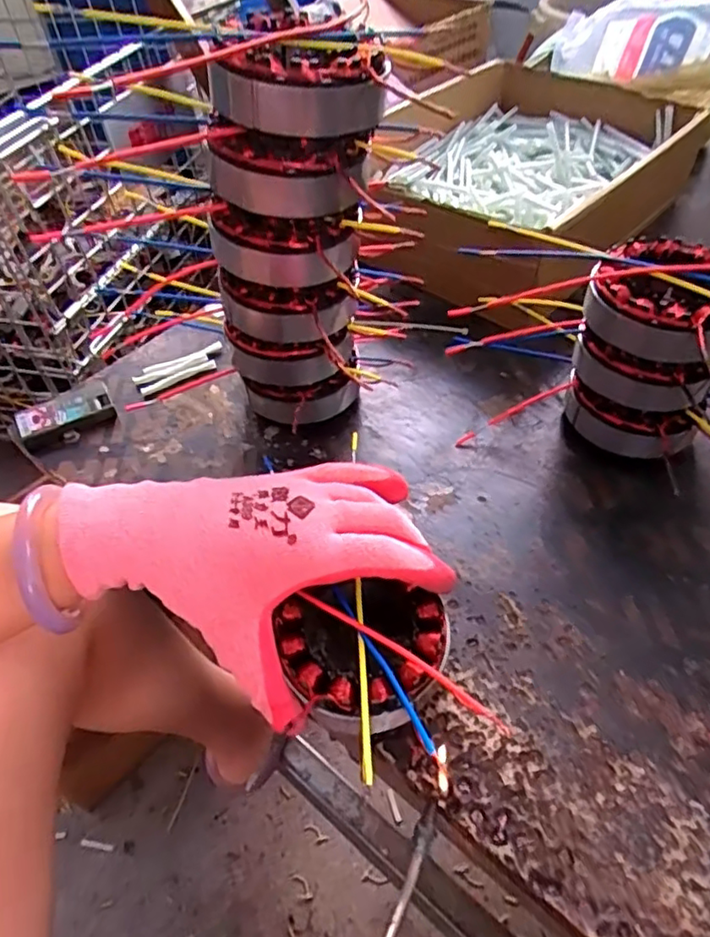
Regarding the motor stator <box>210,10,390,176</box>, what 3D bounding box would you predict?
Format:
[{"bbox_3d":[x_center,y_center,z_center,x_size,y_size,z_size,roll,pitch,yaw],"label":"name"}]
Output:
[{"bbox_3d":[-0.029,-0.188,0.307,0.086,0.053,0.078,6,49,8],"label":"motor stator"}]

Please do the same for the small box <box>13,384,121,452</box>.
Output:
[{"bbox_3d":[-0.215,-0.040,0.456,0.067,0.018,0.039,-22,51,-16],"label":"small box"}]

